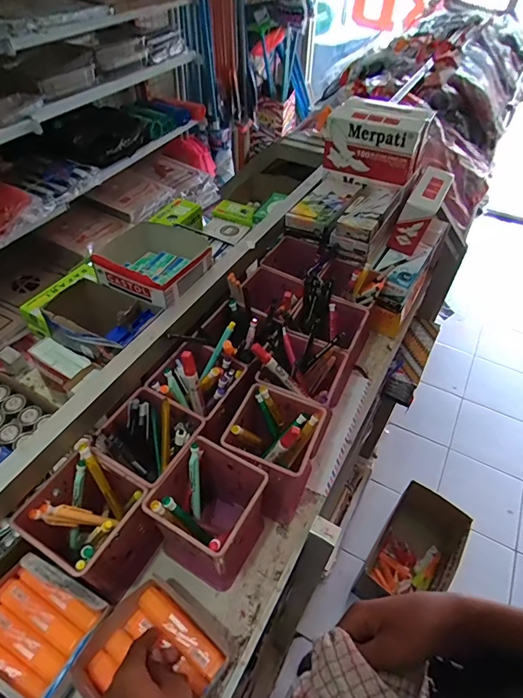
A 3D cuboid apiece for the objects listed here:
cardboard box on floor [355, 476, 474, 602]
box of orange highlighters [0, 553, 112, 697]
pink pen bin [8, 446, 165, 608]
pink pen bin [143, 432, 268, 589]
[{"bbox_3d":[0.473,0.648,1.311,0.211,0.211,0.348,30,53,23],"label":"cardboard box on floor"},{"bbox_3d":[-0.232,0.284,0.432,0.121,0.045,0.099,25,52,20],"label":"box of orange highlighters"},{"bbox_3d":[-0.183,0.194,0.461,0.100,0.131,0.097,26,52,20],"label":"pink pen bin"},{"bbox_3d":[-0.057,0.192,0.483,0.098,0.137,0.098,24,51,18],"label":"pink pen bin"}]

